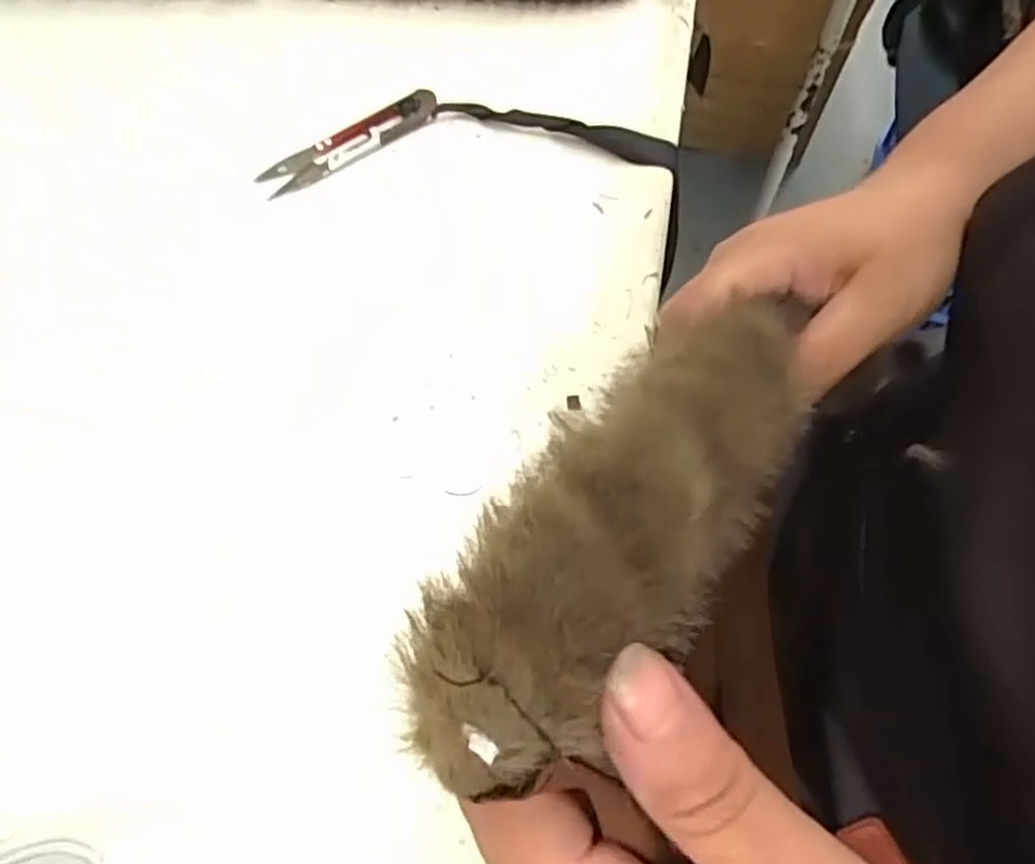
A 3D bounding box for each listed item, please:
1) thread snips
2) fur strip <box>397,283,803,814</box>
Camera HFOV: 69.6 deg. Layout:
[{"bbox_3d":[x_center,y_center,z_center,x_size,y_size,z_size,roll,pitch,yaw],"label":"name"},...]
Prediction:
[{"bbox_3d":[-0.083,-0.145,0.370,0.094,0.010,0.021,-28,67,-13],"label":"thread snips"},{"bbox_3d":[0.034,0.008,0.177,0.046,0.013,0.168,33,46,15],"label":"fur strip"}]

